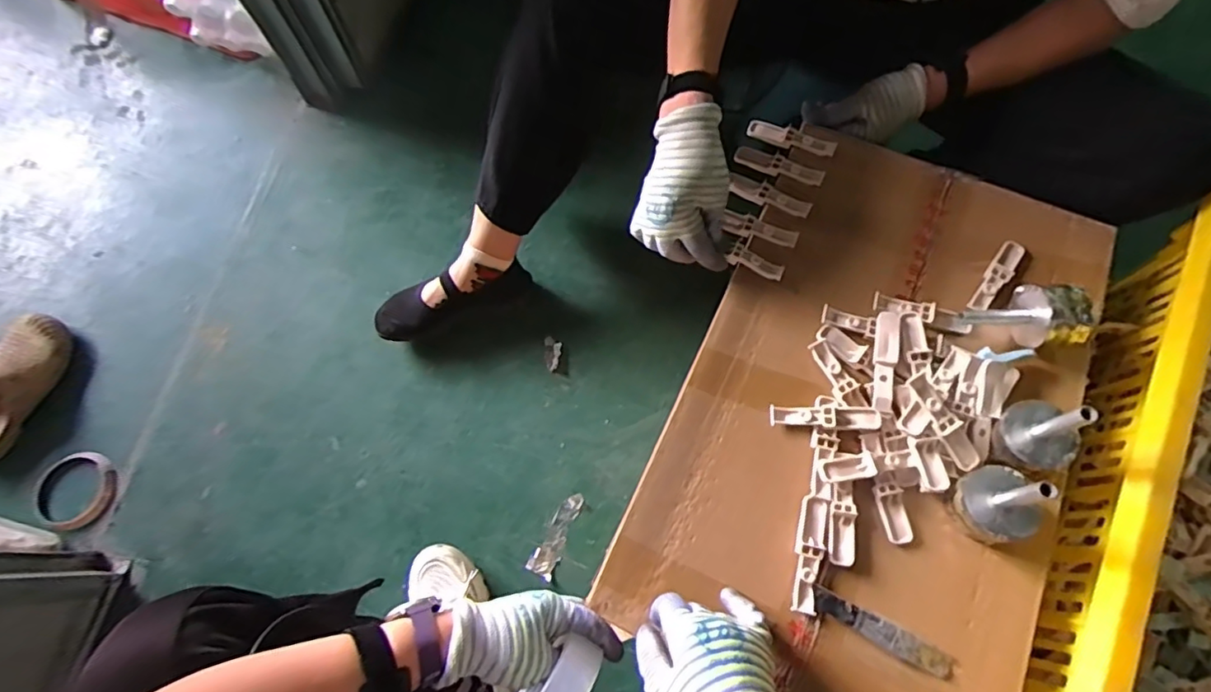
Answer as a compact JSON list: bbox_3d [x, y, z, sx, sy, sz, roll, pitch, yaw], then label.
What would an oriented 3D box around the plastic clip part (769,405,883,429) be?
[{"bbox_3d":[0.210,0.069,0.552,0.100,0.018,0.021,3,72,-1],"label":"plastic clip part"}]

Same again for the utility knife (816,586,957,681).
[{"bbox_3d":[0.237,0.245,0.489,0.123,0.006,0.023,27,73,7],"label":"utility knife"}]

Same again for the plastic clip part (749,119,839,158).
[{"bbox_3d":[0.213,-0.238,0.663,0.099,0.020,0.020,25,73,6],"label":"plastic clip part"}]

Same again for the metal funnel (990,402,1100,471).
[{"bbox_3d":[0.387,0.073,0.493,0.056,0.082,0.061,-8,72,-5],"label":"metal funnel"}]

